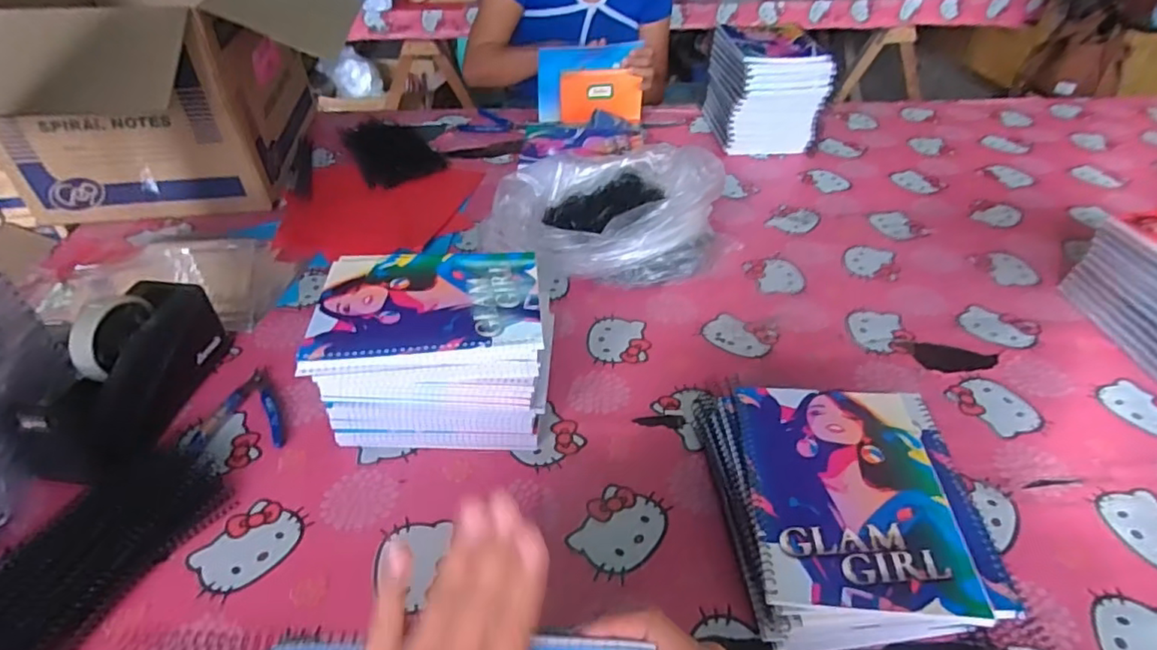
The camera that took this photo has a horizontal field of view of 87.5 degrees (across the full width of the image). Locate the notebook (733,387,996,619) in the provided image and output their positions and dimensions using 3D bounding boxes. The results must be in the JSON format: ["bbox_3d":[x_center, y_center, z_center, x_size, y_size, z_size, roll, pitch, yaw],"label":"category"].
[{"bbox_3d":[0.207,0.122,0.466,0.149,0.010,0.192,4,40,3],"label":"notebook"}]

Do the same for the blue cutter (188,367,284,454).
[{"bbox_3d":[-0.341,0.084,0.624,0.082,0.010,0.110,-6,41,-9],"label":"blue cutter"}]

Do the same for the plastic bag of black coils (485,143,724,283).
[{"bbox_3d":[0.027,-0.163,0.832,0.316,0.120,0.222,5,40,4],"label":"plastic bag of black coils"}]

